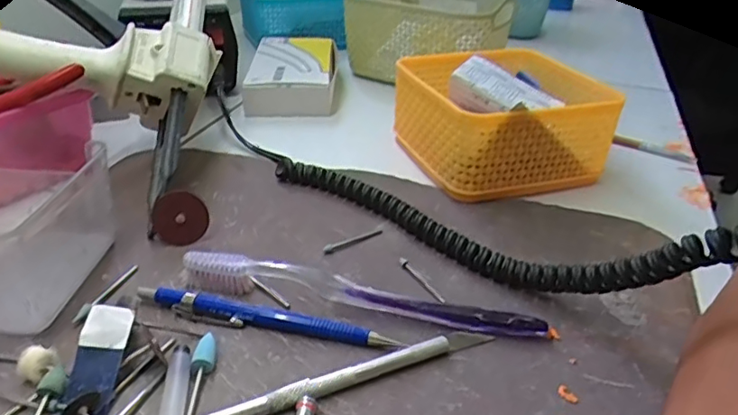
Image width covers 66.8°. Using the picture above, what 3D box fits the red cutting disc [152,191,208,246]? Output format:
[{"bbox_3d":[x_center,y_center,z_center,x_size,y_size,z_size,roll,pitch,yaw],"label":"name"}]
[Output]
[{"bbox_3d":[-0.112,0.007,0.332,0.031,0.031,0.004,36,-6,-4],"label":"red cutting disc"}]

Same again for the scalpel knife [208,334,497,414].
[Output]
[{"bbox_3d":[-0.005,0.074,0.247,0.135,0.010,0.011,-14,35,-23],"label":"scalpel knife"}]

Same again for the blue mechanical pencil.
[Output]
[{"bbox_3d":[-0.051,0.054,0.275,0.133,0.011,0.010,7,33,9],"label":"blue mechanical pencil"}]

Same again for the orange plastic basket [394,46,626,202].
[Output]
[{"bbox_3d":[0.099,-0.077,0.444,0.142,0.069,0.158,-11,34,-18],"label":"orange plastic basket"}]

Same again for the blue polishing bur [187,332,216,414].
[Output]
[{"bbox_3d":[-0.073,0.075,0.242,0.009,0.008,0.047,-2,32,-5],"label":"blue polishing bur"}]

